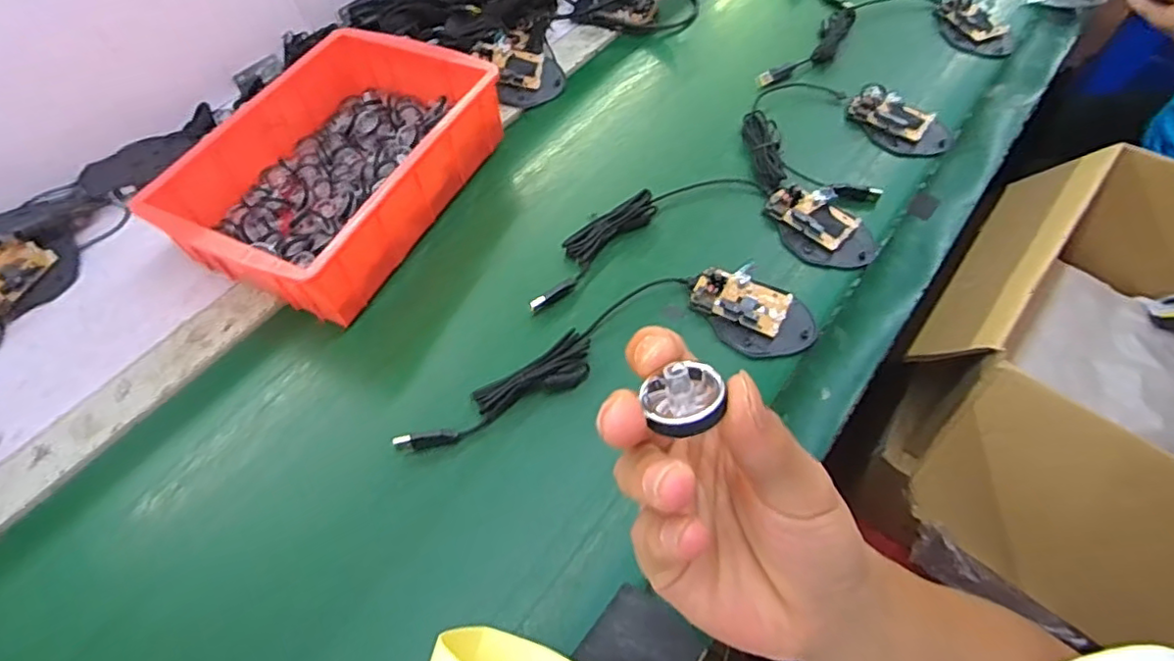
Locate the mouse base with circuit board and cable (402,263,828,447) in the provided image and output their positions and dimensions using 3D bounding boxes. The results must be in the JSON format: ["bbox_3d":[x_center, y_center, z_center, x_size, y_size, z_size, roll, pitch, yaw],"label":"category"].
[{"bbox_3d":[0.015,0.011,0.513,0.344,0.030,0.098,-15,58,-6],"label":"mouse base with circuit board and cable"}]

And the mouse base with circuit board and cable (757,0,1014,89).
[{"bbox_3d":[0.338,-0.364,0.726,0.310,0.027,0.140,-11,58,-4],"label":"mouse base with circuit board and cable"}]

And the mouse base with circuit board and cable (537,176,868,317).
[{"bbox_3d":[0.101,-0.095,0.574,0.309,0.029,0.125,-8,57,-2],"label":"mouse base with circuit board and cable"}]

